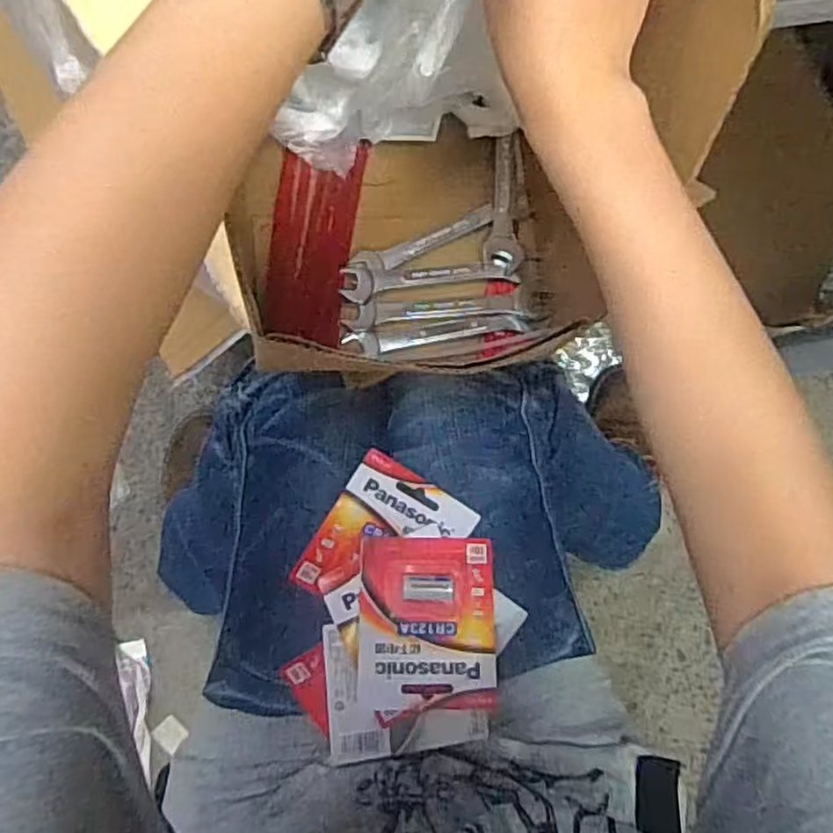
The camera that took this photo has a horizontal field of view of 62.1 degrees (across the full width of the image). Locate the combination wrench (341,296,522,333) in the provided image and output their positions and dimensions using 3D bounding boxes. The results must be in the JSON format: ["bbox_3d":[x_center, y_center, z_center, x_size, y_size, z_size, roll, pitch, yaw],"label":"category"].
[{"bbox_3d":[0.011,-0.070,0.459,0.118,0.004,0.018,-5,80,-6],"label":"combination wrench"}]

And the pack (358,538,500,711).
[{"bbox_3d":[0.008,0.139,0.468,0.092,0.028,0.111,1,70,-4],"label":"pack"}]

